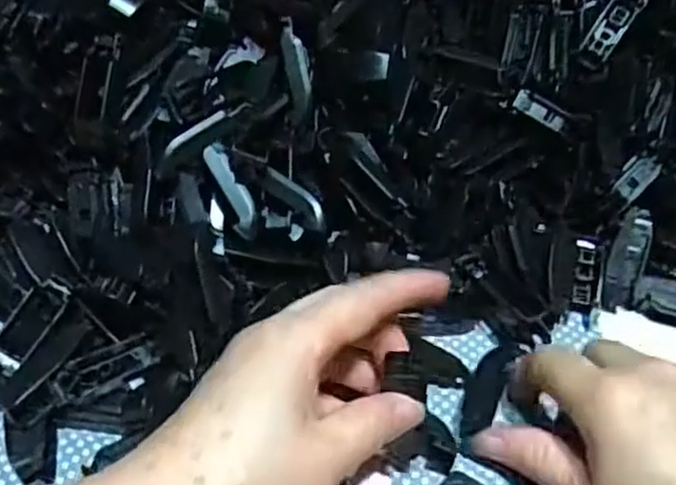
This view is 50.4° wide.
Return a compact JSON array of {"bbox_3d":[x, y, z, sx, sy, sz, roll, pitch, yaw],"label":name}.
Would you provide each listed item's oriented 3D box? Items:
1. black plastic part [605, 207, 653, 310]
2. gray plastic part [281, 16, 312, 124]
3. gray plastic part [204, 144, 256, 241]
[{"bbox_3d":[0.146,0.008,0.361,0.017,0.004,0.050,14,87,13],"label":"black plastic part"},{"bbox_3d":[-0.020,-0.086,0.356,0.012,0.005,0.051,-8,91,-7],"label":"gray plastic part"},{"bbox_3d":[-0.048,-0.024,0.331,0.012,0.005,0.046,-24,83,-20],"label":"gray plastic part"}]

